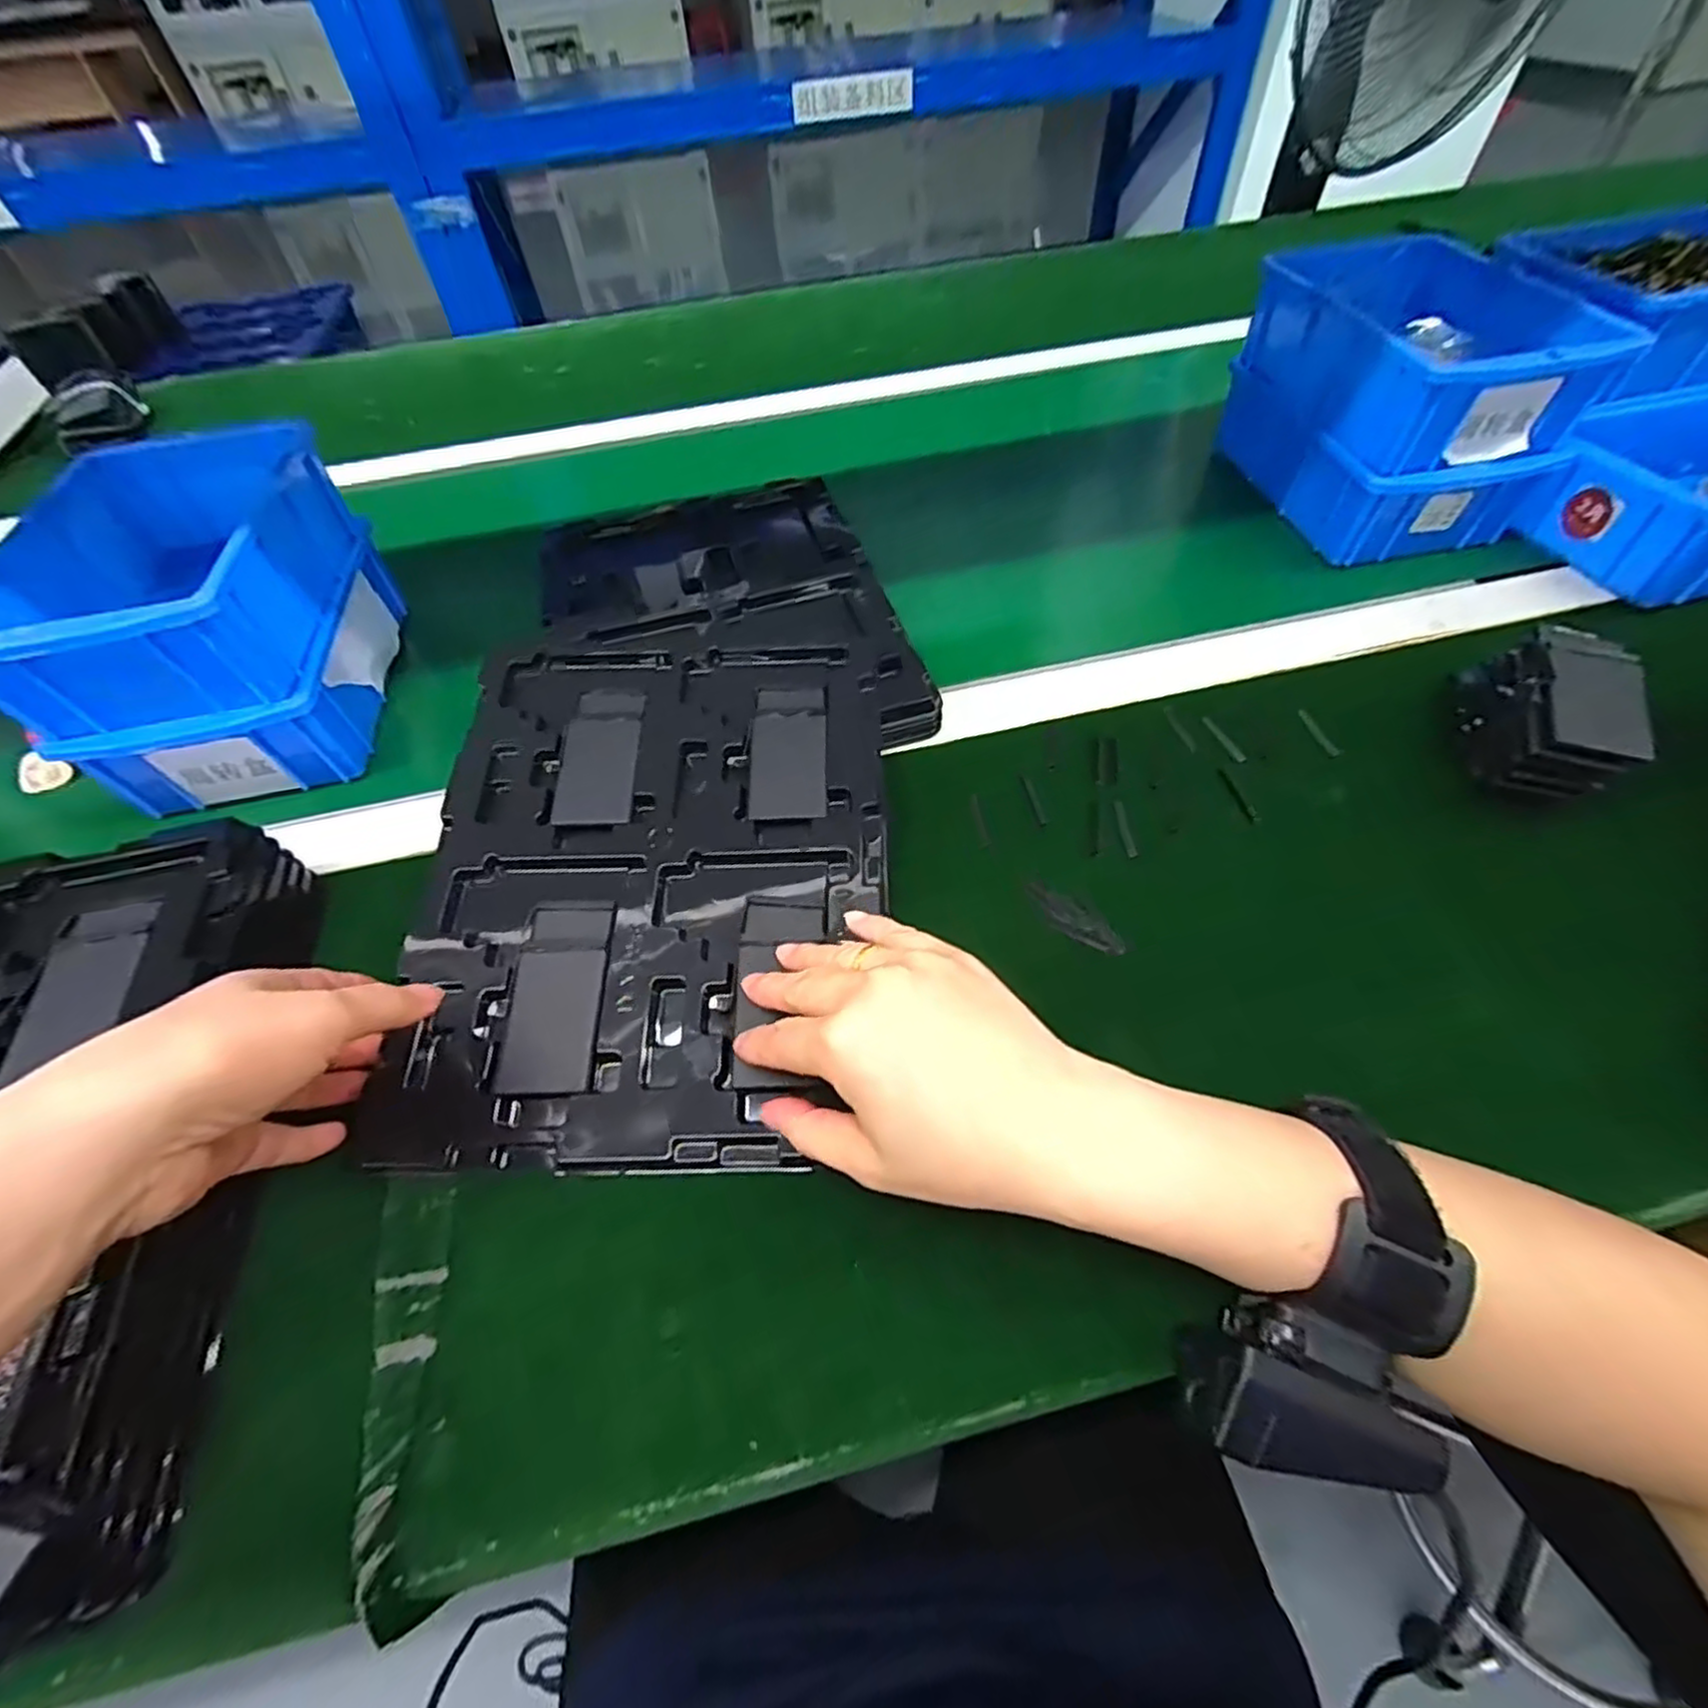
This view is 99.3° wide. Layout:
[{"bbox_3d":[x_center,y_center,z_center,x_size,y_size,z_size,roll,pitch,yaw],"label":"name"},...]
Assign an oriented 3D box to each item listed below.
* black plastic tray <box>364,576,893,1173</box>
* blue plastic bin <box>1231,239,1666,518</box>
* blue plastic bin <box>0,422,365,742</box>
[{"bbox_3d":[-0.092,-0.012,0.356,0.208,0.012,0.304,-2,62,2],"label":"black plastic tray"},{"bbox_3d":[0.373,-0.325,0.503,0.142,0.107,0.218,-9,54,-2],"label":"blue plastic bin"},{"bbox_3d":[-0.373,-0.155,0.400,0.133,0.063,0.194,-11,54,-4],"label":"blue plastic bin"}]

